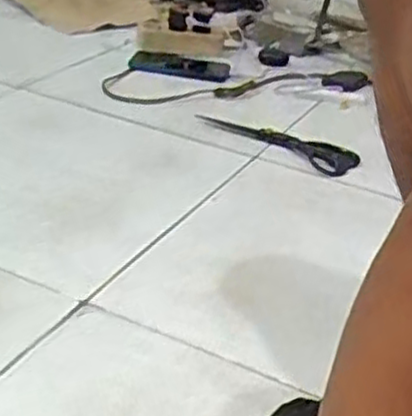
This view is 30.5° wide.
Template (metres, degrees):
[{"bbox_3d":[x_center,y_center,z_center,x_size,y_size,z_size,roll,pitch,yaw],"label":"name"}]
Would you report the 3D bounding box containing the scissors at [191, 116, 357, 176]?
[{"bbox_3d":[0.098,-0.098,1.051,0.238,0.010,0.063,25,34,30],"label":"scissors"}]

